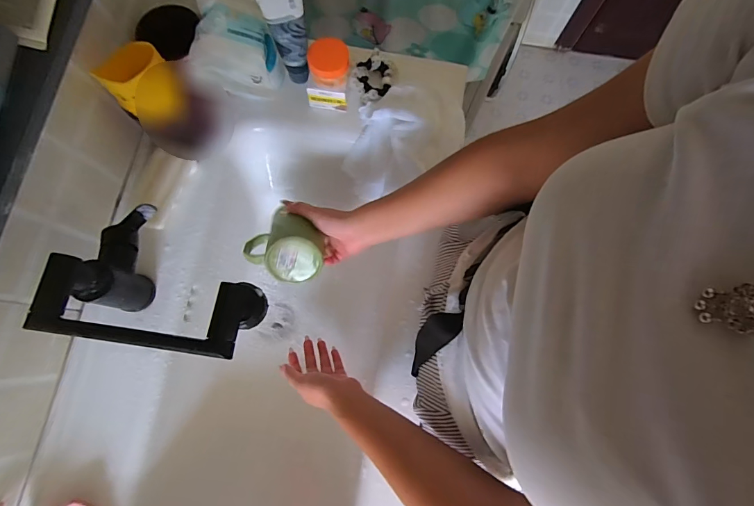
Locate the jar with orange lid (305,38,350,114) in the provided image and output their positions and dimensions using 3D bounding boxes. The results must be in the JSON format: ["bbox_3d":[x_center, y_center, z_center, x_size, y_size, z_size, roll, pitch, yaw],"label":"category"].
[{"bbox_3d":[-0.071,-0.261,0.586,0.057,0.098,0.059,7,76,1],"label":"jar with orange lid"}]

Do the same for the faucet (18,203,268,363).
[{"bbox_3d":[-0.230,0.030,0.466,0.222,0.170,0.152,8,76,1],"label":"faucet"}]

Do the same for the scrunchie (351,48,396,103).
[{"bbox_3d":[-0.004,-0.276,0.617,0.060,0.019,0.087,22,77,4],"label":"scrunchie"}]

